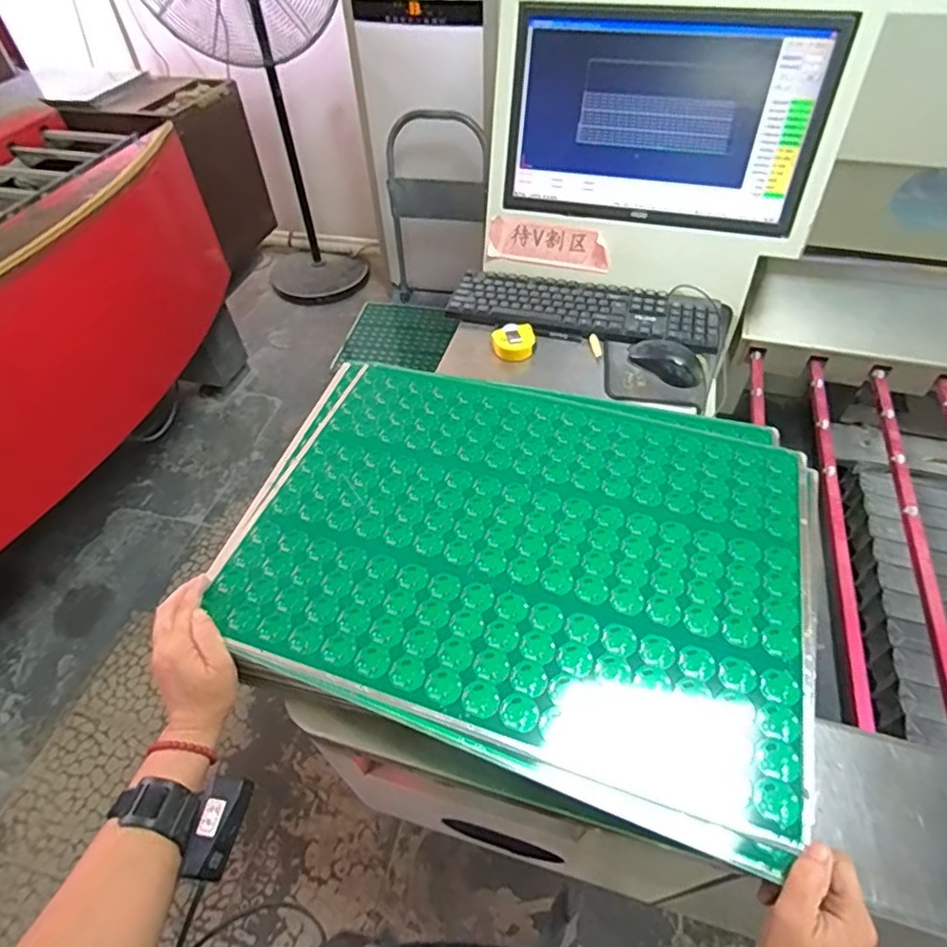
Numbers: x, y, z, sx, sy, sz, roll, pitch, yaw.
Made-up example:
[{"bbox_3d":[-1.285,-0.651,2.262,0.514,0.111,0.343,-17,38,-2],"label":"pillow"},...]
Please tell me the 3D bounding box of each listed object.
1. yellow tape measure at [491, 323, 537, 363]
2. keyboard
[{"bbox_3d":[0.061,-0.197,0.870,0.064,0.037,0.053,-3,50,0],"label":"yellow tape measure"},{"bbox_3d":[0.180,-0.256,0.913,0.431,0.024,0.125,12,50,12],"label":"keyboard"}]

